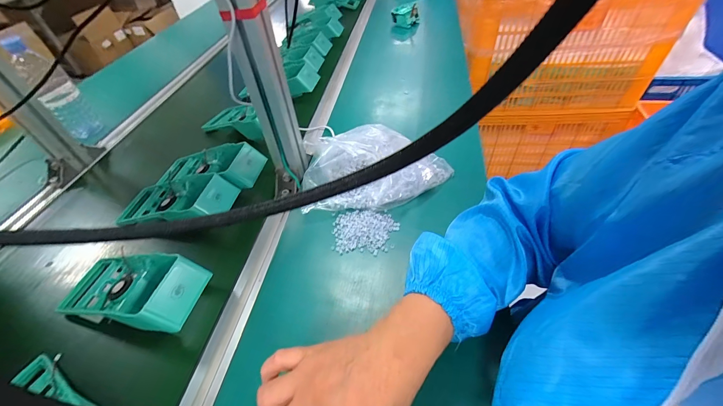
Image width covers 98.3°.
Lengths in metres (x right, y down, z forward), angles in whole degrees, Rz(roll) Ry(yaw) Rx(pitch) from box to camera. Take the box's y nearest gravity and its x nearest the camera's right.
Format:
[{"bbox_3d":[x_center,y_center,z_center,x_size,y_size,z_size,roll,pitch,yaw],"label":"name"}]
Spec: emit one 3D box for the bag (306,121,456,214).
[{"bbox_3d":[0.025,-0.065,0.499,0.225,0.059,0.162,-5,48,2],"label":"bag"}]

